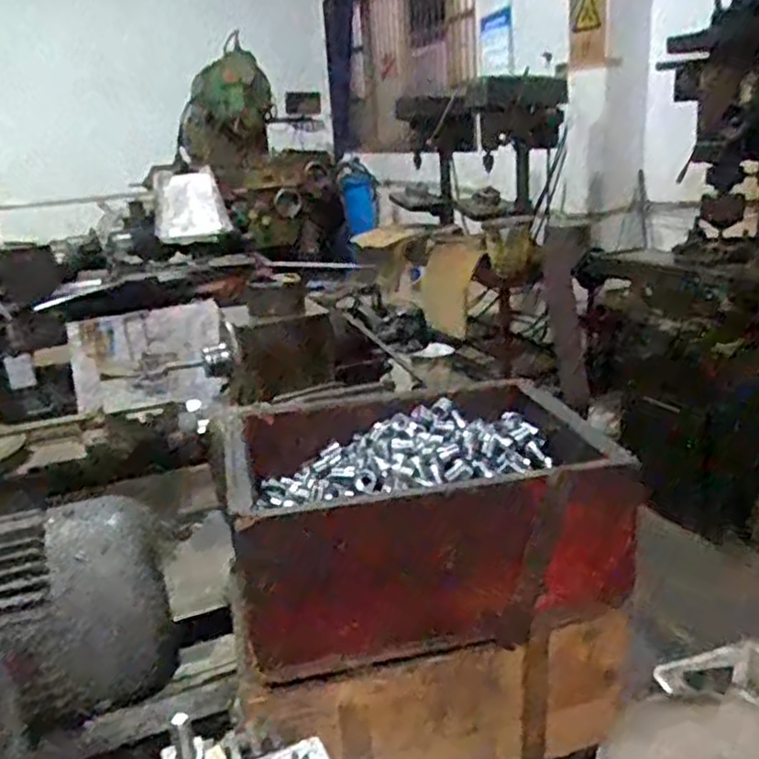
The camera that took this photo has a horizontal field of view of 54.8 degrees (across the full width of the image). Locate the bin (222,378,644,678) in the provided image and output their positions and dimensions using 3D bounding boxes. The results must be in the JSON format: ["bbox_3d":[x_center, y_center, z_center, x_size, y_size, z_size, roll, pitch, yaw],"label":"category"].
[{"bbox_3d":[0.037,0.130,0.723,0.340,0.147,0.222,-7,19,-11],"label":"bin"}]

